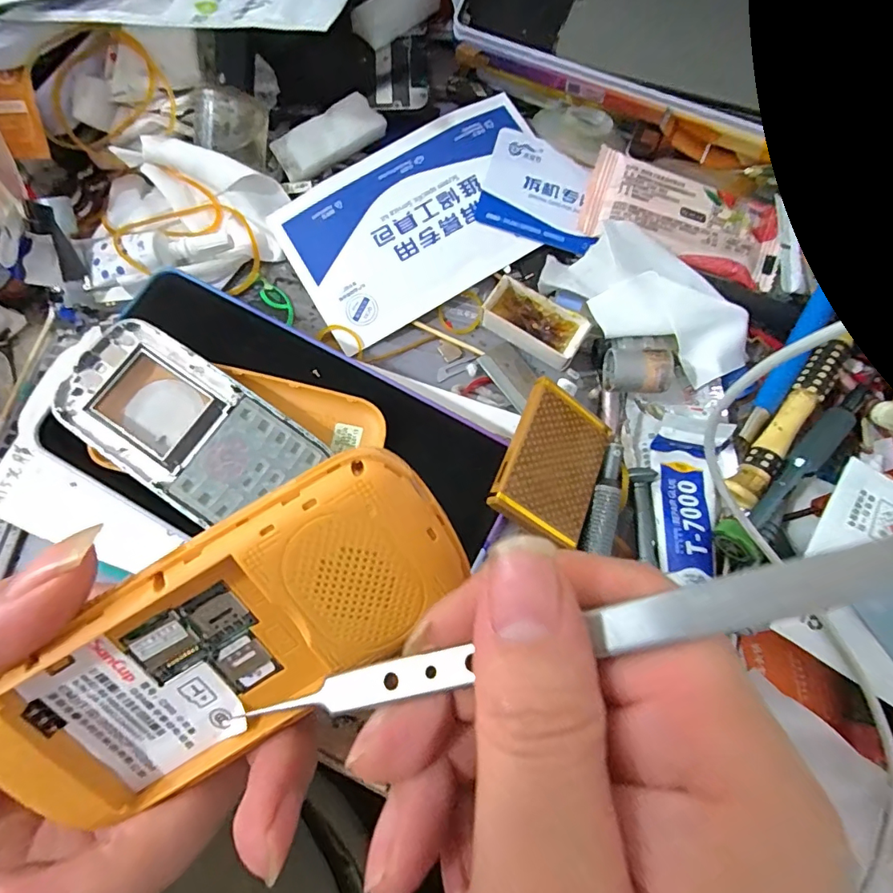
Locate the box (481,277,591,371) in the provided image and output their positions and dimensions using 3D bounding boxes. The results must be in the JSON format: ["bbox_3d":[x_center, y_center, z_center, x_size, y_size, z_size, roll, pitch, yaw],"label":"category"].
[{"bbox_3d":[0.042,-0.060,0.228,0.049,0.012,0.019,32,78,7],"label":"box"}]

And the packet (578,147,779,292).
[{"bbox_3d":[0.116,-0.112,0.232,0.097,0.007,0.041,18,76,3],"label":"packet"}]

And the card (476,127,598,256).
[{"bbox_3d":[0.049,-0.127,0.239,0.059,0.004,0.052,20,83,1],"label":"card"}]

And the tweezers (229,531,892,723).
[{"bbox_3d":[0.028,0.038,0.095,0.137,0.004,0.009,-21,76,17],"label":"tweezers"}]

